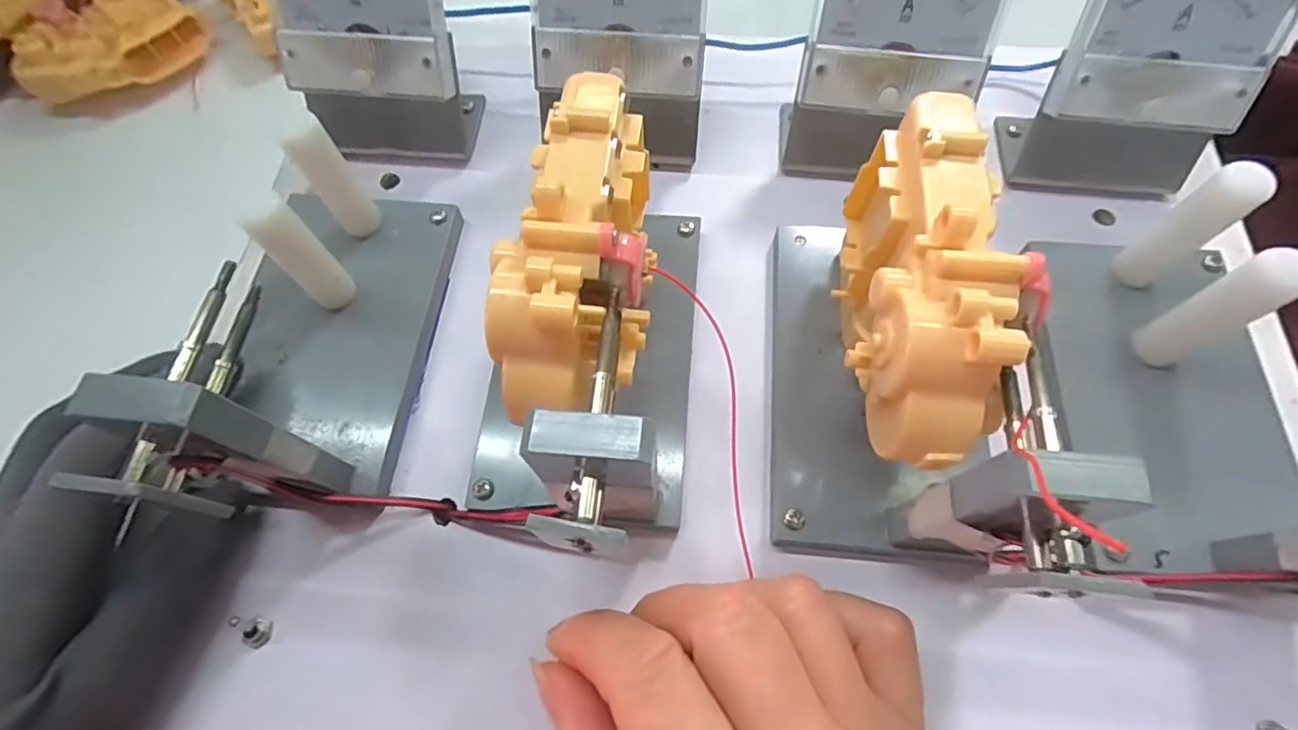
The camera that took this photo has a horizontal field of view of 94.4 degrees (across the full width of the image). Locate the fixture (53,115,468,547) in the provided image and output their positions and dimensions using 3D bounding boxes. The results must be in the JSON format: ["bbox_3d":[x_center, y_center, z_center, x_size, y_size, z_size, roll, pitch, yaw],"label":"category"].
[{"bbox_3d":[-0.117,-0.017,0.194,0.068,0.077,0.125,5,63,2],"label":"fixture"}]

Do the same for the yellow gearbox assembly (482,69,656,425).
[{"bbox_3d":[-0.019,-0.033,0.163,0.040,0.034,0.098,9,67,6],"label":"yellow gearbox assembly"}]

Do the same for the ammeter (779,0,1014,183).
[{"bbox_3d":[0.090,-0.110,0.225,0.066,0.075,0.040,6,66,4],"label":"ammeter"}]

